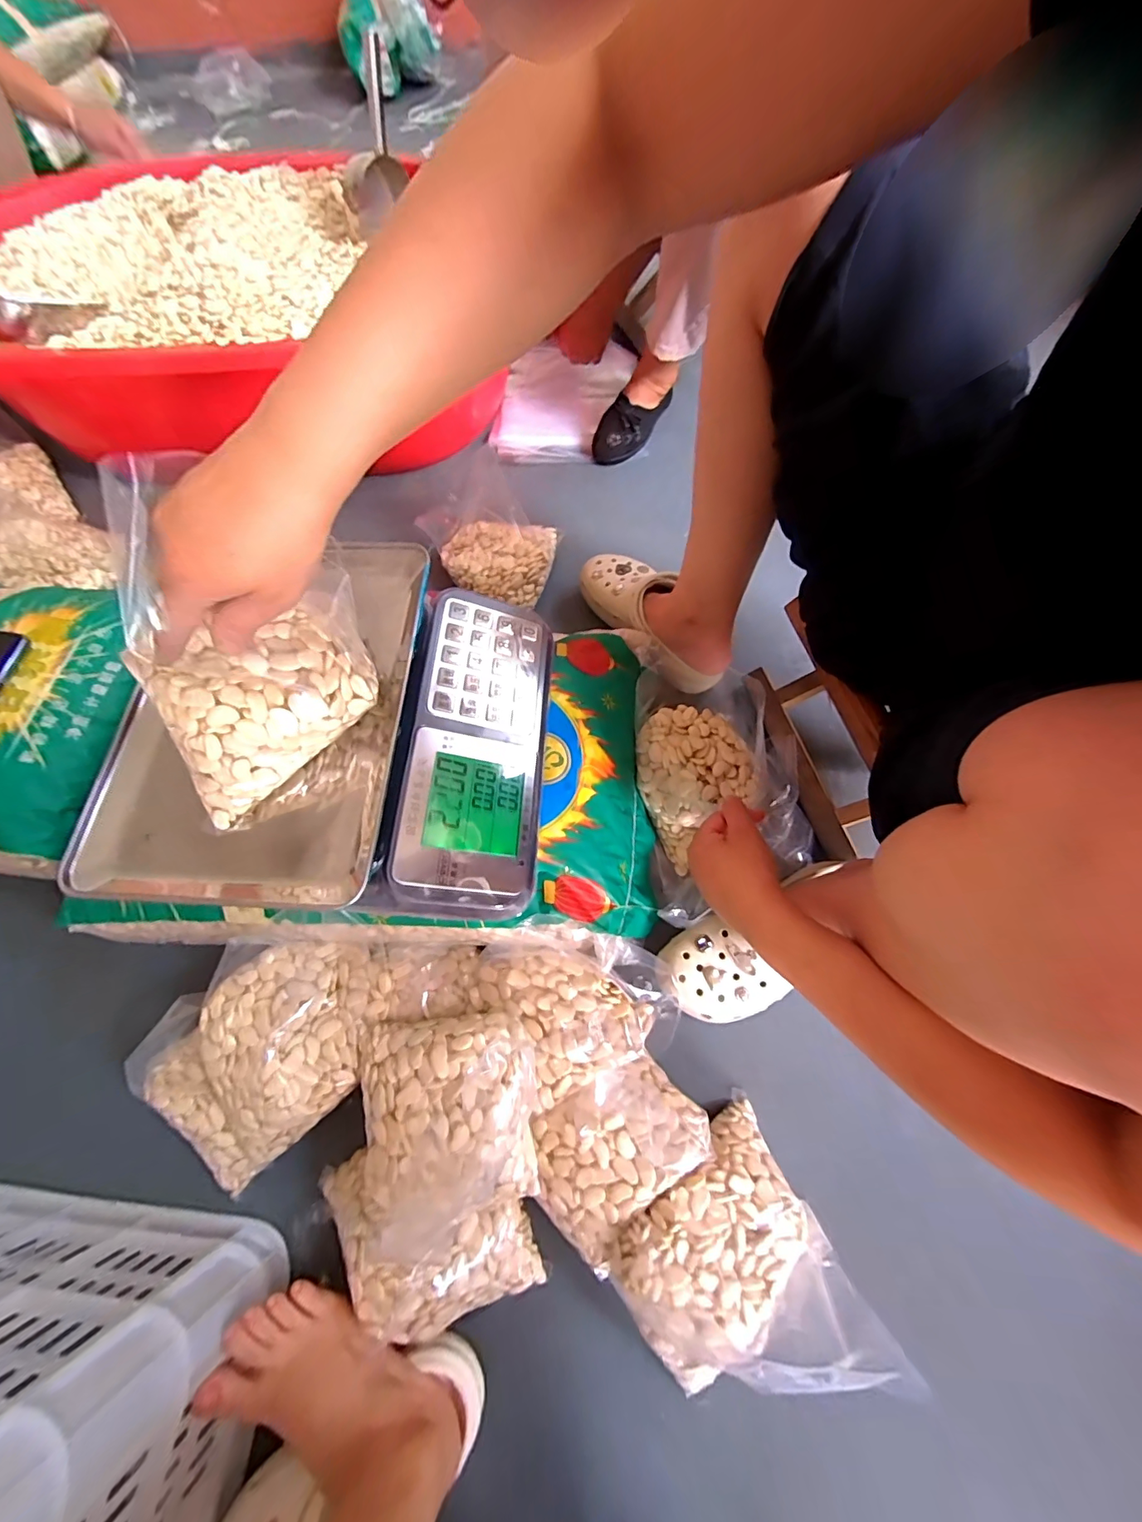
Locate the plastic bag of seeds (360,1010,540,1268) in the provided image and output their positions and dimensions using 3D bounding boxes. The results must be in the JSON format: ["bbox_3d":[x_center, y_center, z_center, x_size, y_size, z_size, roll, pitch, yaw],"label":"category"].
[{"bbox_3d":[-0.113,0.328,0.443,0.163,0.041,0.183,-12,67,-4],"label":"plastic bag of seeds"}]

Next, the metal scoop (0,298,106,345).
[{"bbox_3d":[-0.813,-0.629,0.700,0.240,0.051,0.045,-27,68,-30],"label":"metal scoop"}]

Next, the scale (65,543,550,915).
[{"bbox_3d":[-0.200,-0.031,0.450,0.344,0.098,0.328,1,67,2],"label":"scale"}]

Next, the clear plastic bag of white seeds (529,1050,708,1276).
[{"bbox_3d":[0.040,0.365,0.467,0.159,0.039,0.125,-37,71,-14],"label":"clear plastic bag of white seeds"}]

